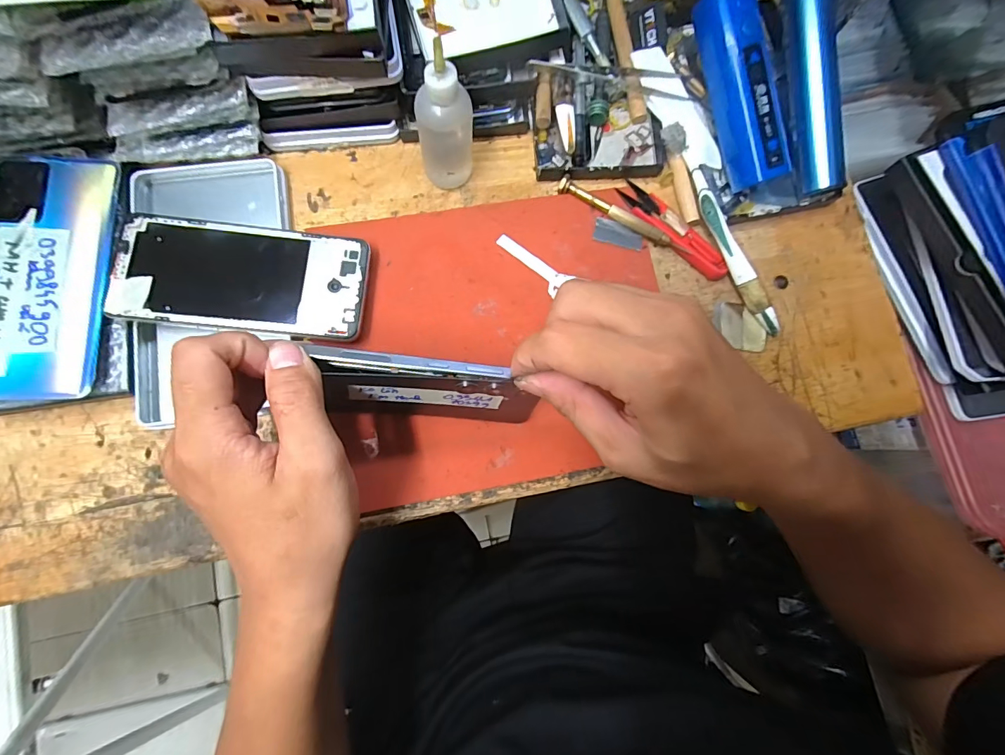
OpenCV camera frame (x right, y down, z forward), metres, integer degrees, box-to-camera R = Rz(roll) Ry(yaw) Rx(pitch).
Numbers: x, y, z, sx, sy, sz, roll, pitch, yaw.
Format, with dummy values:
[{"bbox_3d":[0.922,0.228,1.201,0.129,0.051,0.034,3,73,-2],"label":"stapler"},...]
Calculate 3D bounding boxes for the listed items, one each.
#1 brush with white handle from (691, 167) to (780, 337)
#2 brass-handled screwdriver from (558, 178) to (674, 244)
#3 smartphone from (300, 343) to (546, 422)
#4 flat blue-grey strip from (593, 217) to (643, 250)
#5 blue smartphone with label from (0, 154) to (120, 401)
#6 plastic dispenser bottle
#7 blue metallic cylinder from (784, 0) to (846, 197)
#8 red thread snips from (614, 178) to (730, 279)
[{"bbox_3d":[0.169,-0.091,0.313,0.017,0.021,0.133,-26,88,-8],"label":"brush with white handle"},{"bbox_3d":[0.083,-0.124,0.316,0.091,0.012,0.010,29,83,-3],"label":"brass-handled screwdriver"},{"bbox_3d":[-0.043,0.008,0.256,0.129,0.083,0.014,4,68,-6],"label":"smartphone"},{"bbox_3d":[0.087,-0.107,0.319,0.036,0.004,0.017,14,93,2],"label":"flat blue-grey strip"},{"bbox_3d":[-0.288,-0.065,0.267,0.069,0.012,0.156,0,79,-18],"label":"blue smartphone with label"},{"bbox_3d":[-0.036,-0.160,0.276,0.037,0.095,0.032,-3,82,-4],"label":"plastic dispenser bottle"},{"bbox_3d":[0.229,-0.215,0.312,0.022,0.023,0.152,-13,99,-7],"label":"blue metallic cylinder"},{"bbox_3d":[0.130,-0.112,0.320,0.099,0.010,0.026,43,82,-1],"label":"red thread snips"}]

